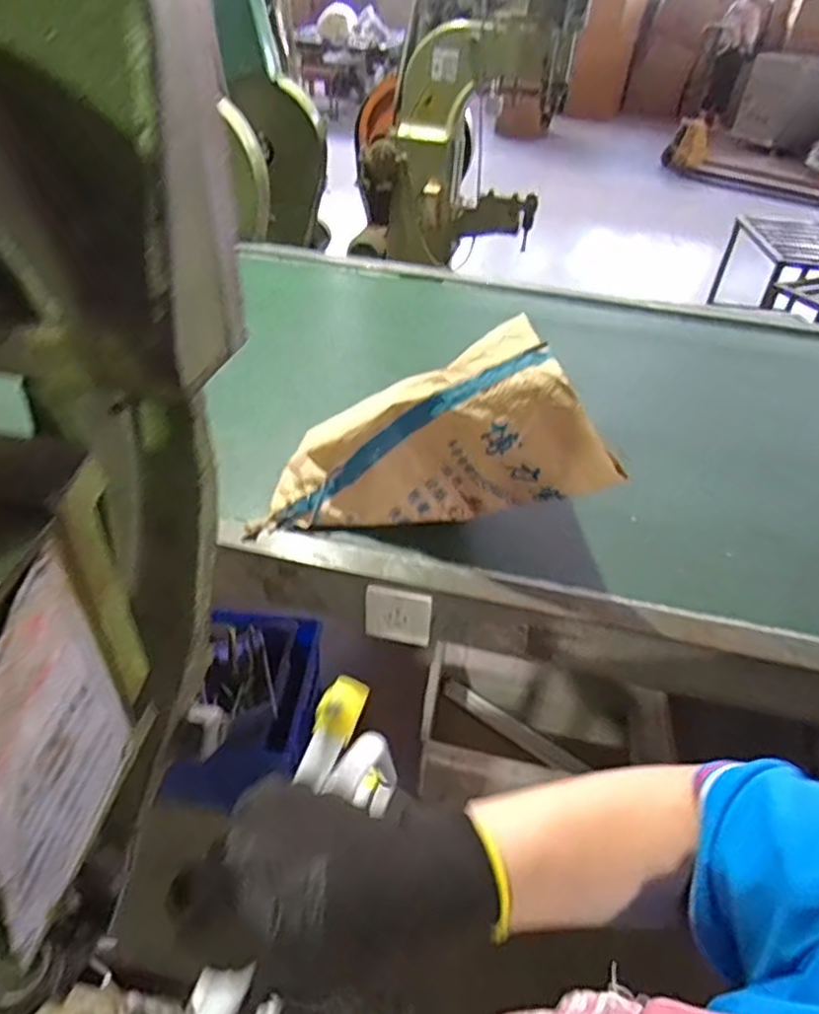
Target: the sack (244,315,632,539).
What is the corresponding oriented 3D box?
[{"bbox_3d":[0.042,-0.072,0.910,0.449,0.196,0.229,-14,33,24],"label":"sack"}]

